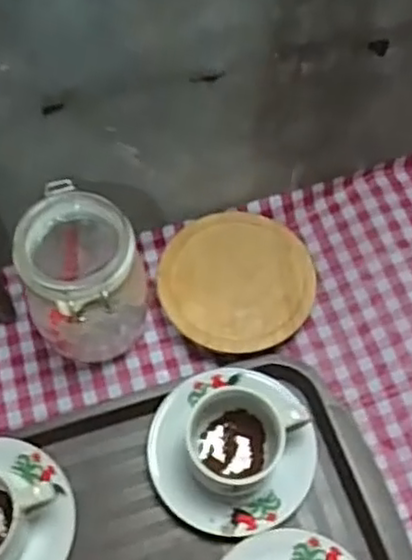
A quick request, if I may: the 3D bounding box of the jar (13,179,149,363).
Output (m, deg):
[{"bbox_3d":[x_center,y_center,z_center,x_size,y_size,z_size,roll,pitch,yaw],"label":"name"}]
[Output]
[{"bbox_3d":[-0.112,0.004,0.618,0.100,0.156,0.092,0,61,-1],"label":"jar"}]

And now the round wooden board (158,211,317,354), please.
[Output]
[{"bbox_3d":[0.030,-0.003,0.685,0.148,0.019,0.153,0,61,-1],"label":"round wooden board"}]

